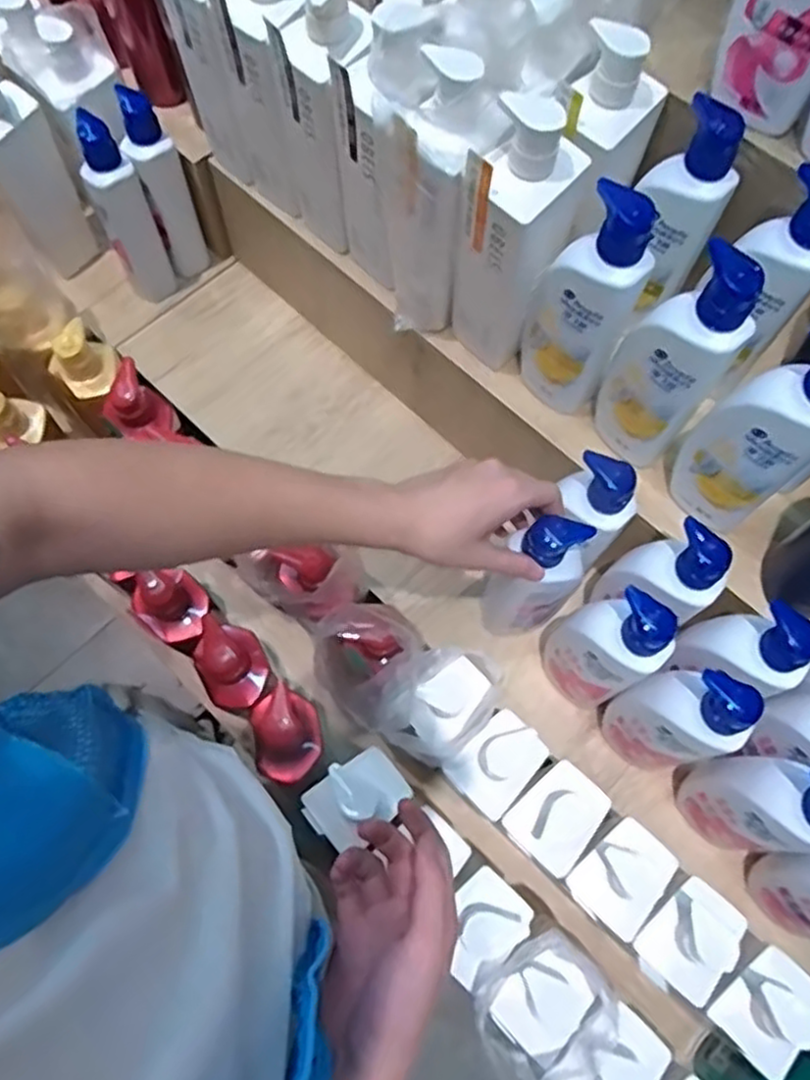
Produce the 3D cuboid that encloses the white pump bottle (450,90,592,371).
[{"bbox_3d":[0.087,-0.247,0.602,0.069,0.237,0.063,26,70,9],"label":"white pump bottle"}]

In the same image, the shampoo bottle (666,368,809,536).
[{"bbox_3d":[0.273,-0.079,0.549,0.049,0.200,0.076,-34,72,-14],"label":"shampoo bottle"}]

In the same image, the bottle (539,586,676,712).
[{"bbox_3d":[0.174,0.098,0.630,0.048,0.192,0.078,-39,74,-15],"label":"bottle"}]

